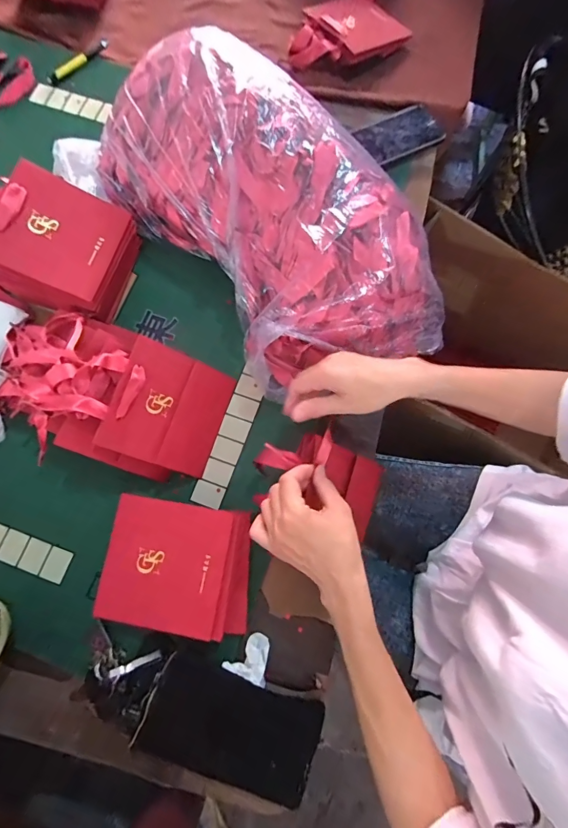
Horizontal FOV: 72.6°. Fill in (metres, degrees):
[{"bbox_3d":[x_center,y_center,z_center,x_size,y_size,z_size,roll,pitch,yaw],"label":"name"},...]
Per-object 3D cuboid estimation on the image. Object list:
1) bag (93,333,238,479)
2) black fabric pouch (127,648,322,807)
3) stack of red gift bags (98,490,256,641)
[{"bbox_3d":[-0.139,-0.006,0.480,0.134,0.016,0.137,26,77,-31],"label":"bag"},{"bbox_3d":[-0.057,0.349,0.422,0.186,0.030,0.101,19,77,6],"label":"black fabric pouch"},{"bbox_3d":[-0.123,0.178,0.461,0.164,0.032,0.138,8,76,3],"label":"stack of red gift bags"}]

